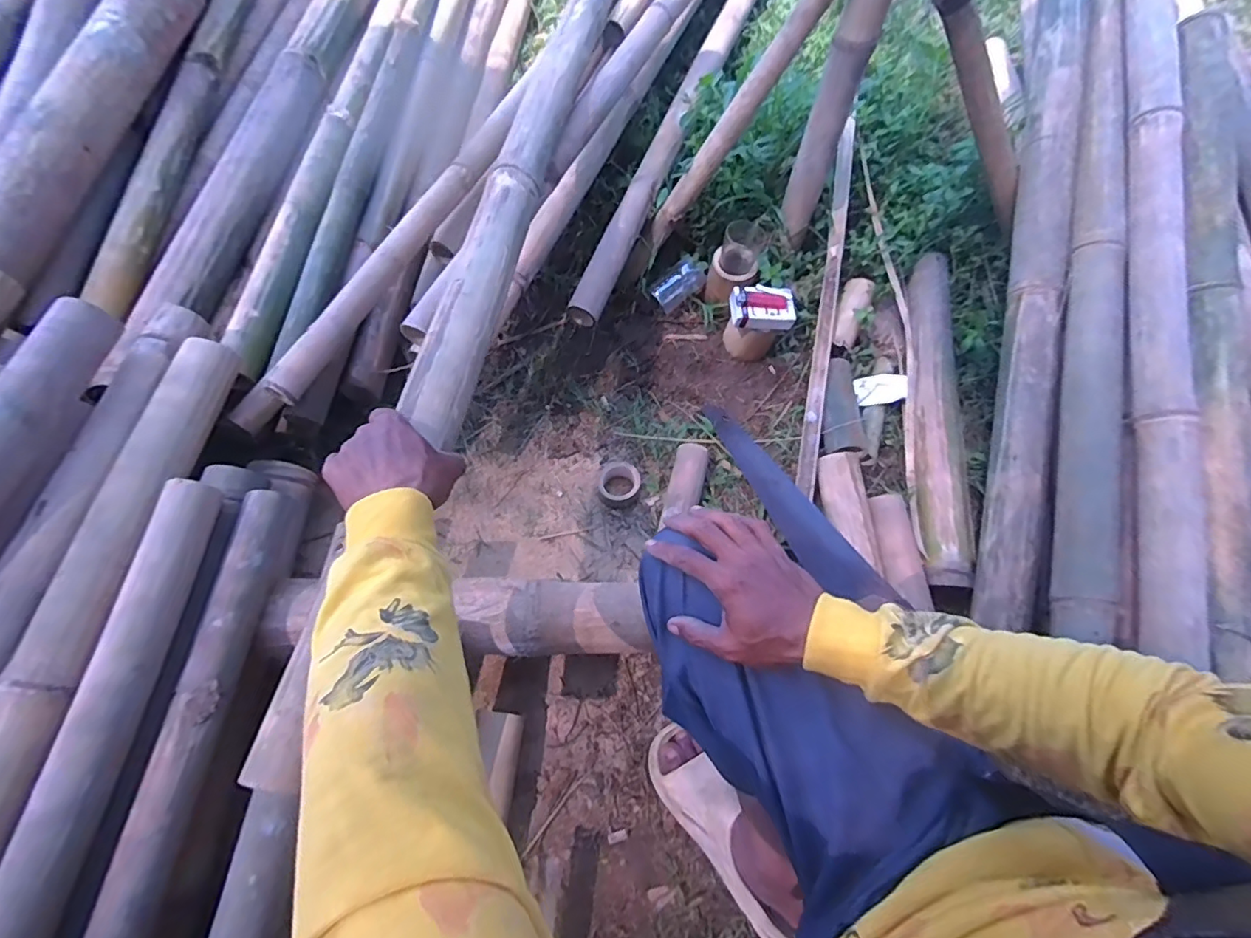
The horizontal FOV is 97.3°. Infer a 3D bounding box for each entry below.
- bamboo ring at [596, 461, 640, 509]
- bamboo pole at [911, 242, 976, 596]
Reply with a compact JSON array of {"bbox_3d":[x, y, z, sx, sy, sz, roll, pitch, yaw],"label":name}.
[{"bbox_3d":[-0.011,0.020,0.848,0.065,0.033,0.075,-3,65,-2],"label":"bamboo ring"},{"bbox_3d":[0.504,-0.100,0.891,0.081,0.059,0.575,7,65,3],"label":"bamboo pole"}]

